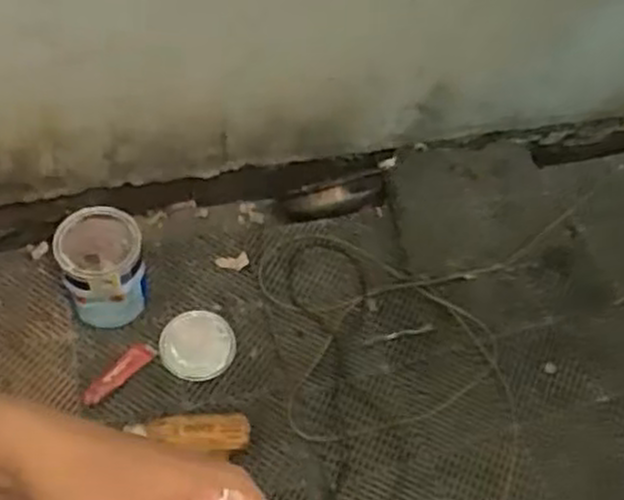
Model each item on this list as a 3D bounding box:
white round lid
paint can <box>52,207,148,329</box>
[{"bbox_3d":[-0.239,0.199,1.651,0.152,0.015,0.149,0,65,-8],"label":"white round lid"},{"bbox_3d":[-0.437,0.028,1.653,0.170,0.223,0.183,-8,58,-11],"label":"paint can"}]

